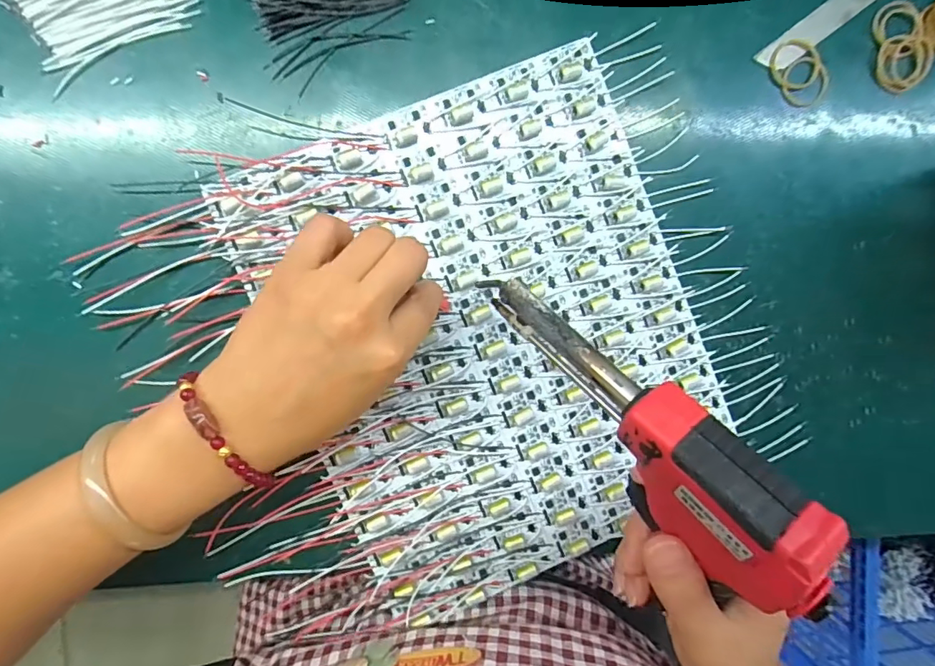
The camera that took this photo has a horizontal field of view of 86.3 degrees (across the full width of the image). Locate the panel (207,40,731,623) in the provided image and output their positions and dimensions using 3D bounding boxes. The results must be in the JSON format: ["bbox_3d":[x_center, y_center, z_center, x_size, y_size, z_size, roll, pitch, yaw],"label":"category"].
[{"bbox_3d":[0.018,0.002,0.302,0.243,0.009,0.280,-23,94,-6],"label":"panel"}]

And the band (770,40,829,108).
[{"bbox_3d":[0.209,-0.164,0.314,0.031,0.005,0.041,-31,95,-5],"label":"band"}]

